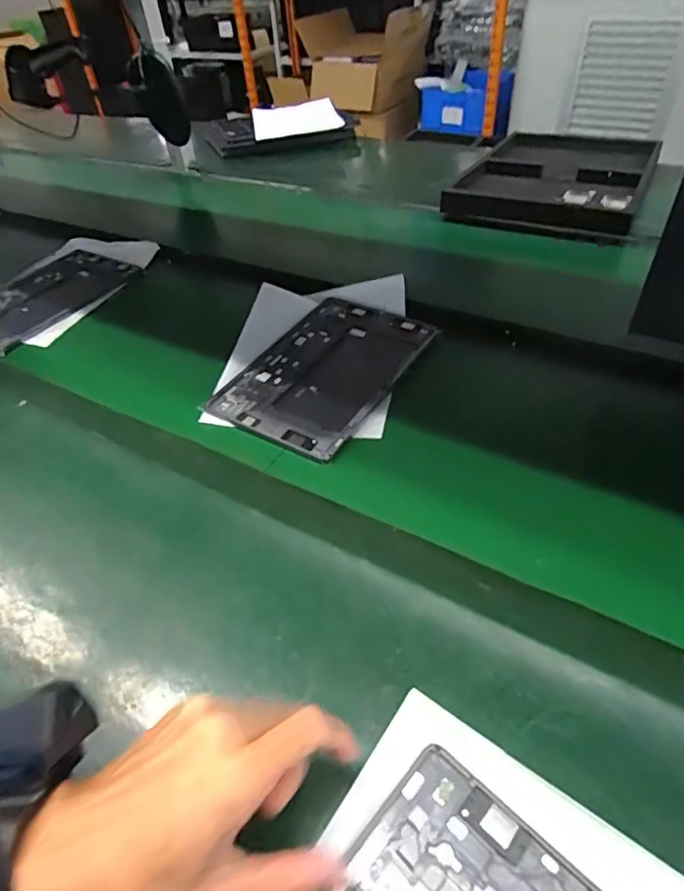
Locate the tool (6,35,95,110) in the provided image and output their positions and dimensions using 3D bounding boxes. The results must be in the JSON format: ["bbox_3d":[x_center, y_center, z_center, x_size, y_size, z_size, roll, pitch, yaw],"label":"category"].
[{"bbox_3d":[-0.529,-0.683,0.973,0.157,0.092,0.057,-7,45,-4],"label":"tool"}]

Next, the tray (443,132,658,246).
[{"bbox_3d":[0.395,-0.496,0.963,0.295,0.044,0.443,20,49,21],"label":"tray"}]

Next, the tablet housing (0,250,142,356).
[{"bbox_3d":[-0.448,-0.227,0.808,0.171,0.018,0.258,19,50,24],"label":"tablet housing"}]

